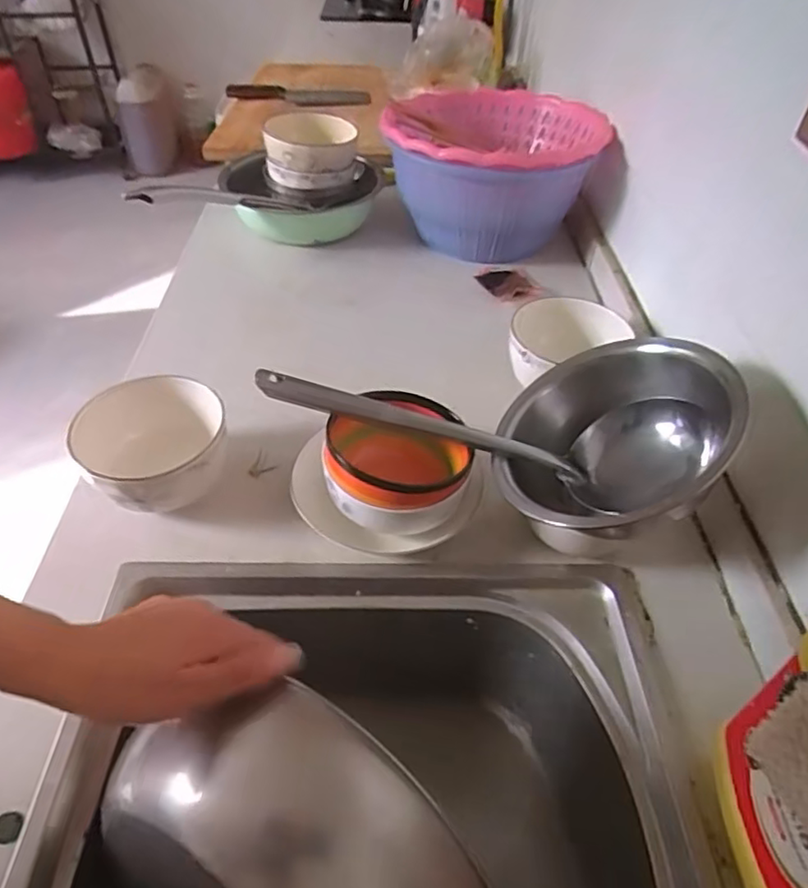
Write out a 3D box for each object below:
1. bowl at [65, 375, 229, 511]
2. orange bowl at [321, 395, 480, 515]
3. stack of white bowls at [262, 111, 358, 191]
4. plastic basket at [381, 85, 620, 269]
[{"bbox_3d":[-0.222,0.008,0.565,0.120,0.073,0.123,1,45,-1],"label":"bowl"},{"bbox_3d":[-0.006,0.006,0.534,0.119,0.053,0.119,1,45,-1],"label":"orange bowl"},{"bbox_3d":[-0.134,-0.429,0.903,0.127,0.067,0.143,-3,45,-4],"label":"stack of white bowls"},{"bbox_3d":[0.122,-0.379,0.898,0.288,0.169,0.265,-4,45,-5],"label":"plastic basket"}]

